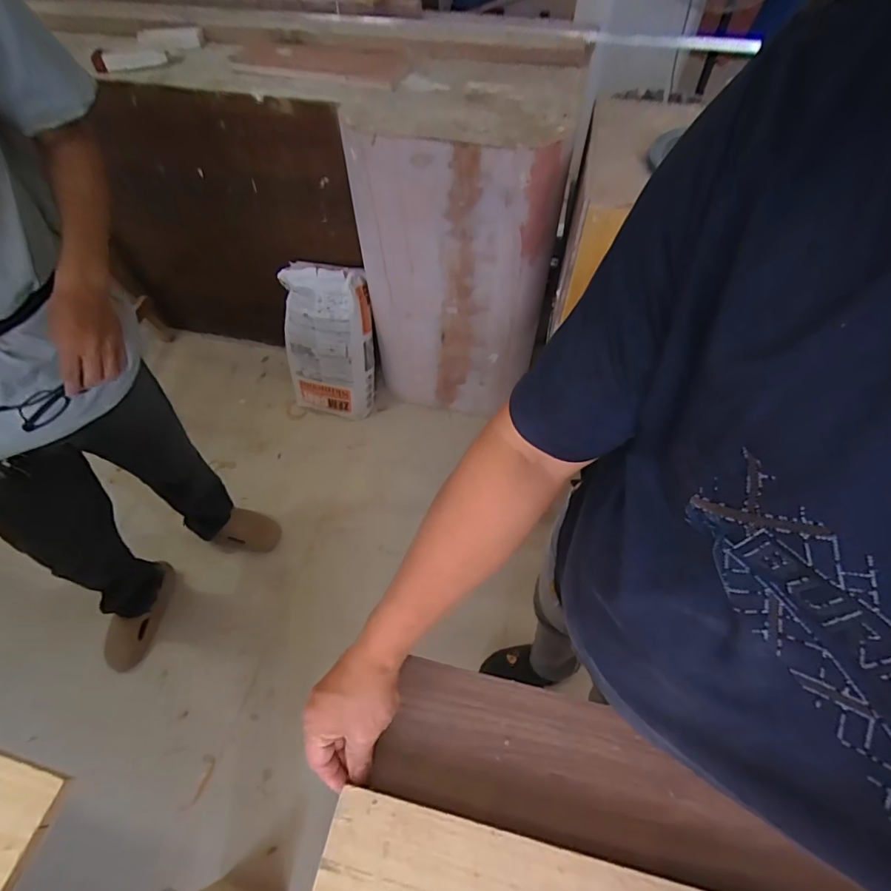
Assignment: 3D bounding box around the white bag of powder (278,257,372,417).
[{"bbox_3d":[-0.370,-0.320,1.475,0.286,0.485,0.105,12,38,14],"label":"white bag of powder"}]

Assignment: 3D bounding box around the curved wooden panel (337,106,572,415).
[{"bbox_3d":[0.010,-0.405,1.291,0.496,0.797,0.138,15,58,10],"label":"curved wooden panel"}]

